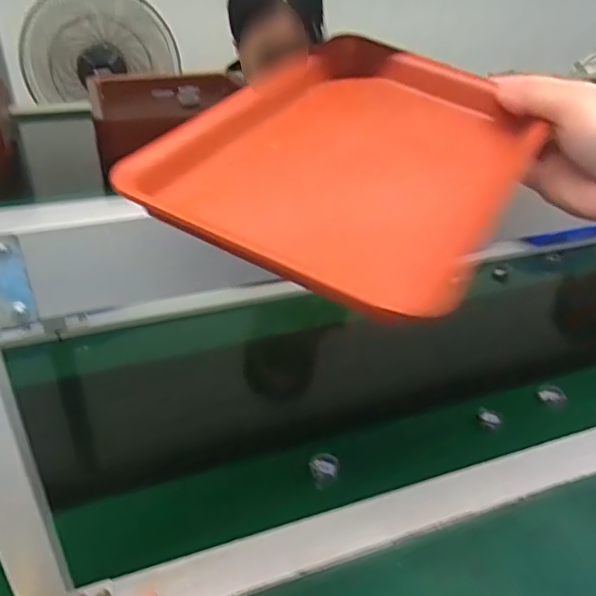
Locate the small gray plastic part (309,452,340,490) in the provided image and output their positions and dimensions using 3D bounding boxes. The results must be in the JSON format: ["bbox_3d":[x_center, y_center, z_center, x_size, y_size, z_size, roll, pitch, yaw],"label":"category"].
[{"bbox_3d":[0.028,0.175,0.567,0.029,0.015,0.032,-9,31,-15],"label":"small gray plastic part"}]

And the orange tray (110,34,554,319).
[{"bbox_3d":[0.040,-0.085,0.312,0.161,0.021,0.253,26,47,17],"label":"orange tray"}]

